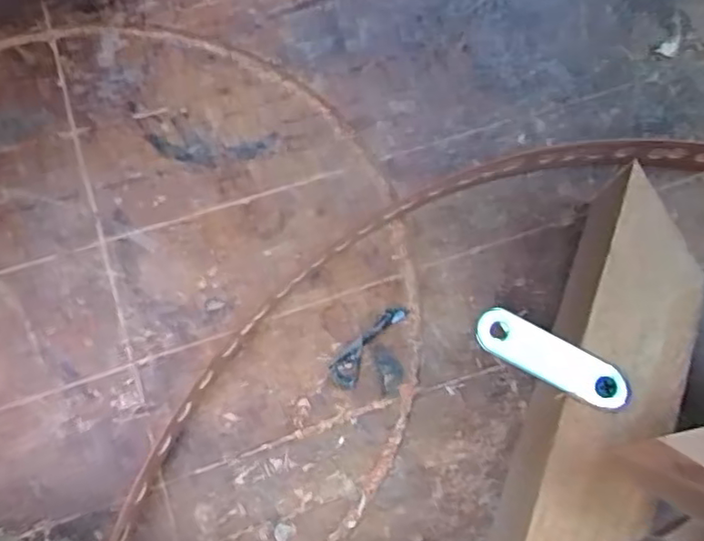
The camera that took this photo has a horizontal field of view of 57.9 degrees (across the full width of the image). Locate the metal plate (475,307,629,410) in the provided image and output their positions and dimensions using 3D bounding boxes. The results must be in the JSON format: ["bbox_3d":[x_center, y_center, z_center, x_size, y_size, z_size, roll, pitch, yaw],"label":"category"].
[{"bbox_3d":[0.068,0.030,0.216,0.053,0.004,0.016,28,80,3],"label":"metal plate"}]

